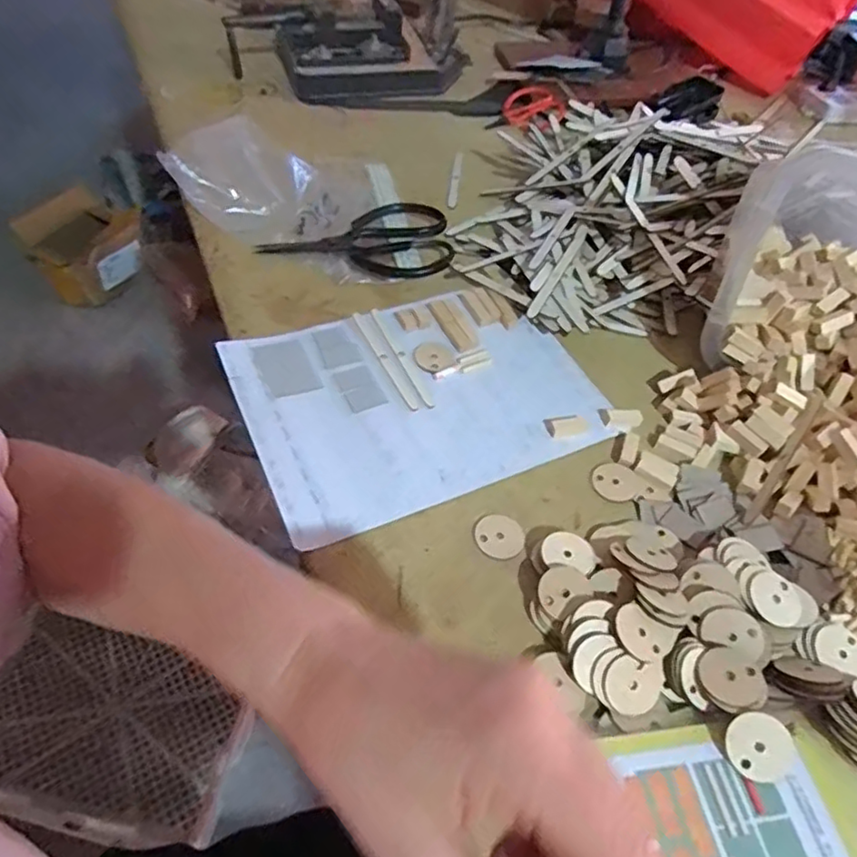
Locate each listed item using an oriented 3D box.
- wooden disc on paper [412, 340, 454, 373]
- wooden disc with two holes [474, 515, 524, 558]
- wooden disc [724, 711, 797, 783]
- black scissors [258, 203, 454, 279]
[{"bbox_3d":[0.003,-0.061,0.523,0.030,0.004,0.034,-25,56,-24],"label":"wooden disc on paper"},{"bbox_3d":[0.049,0.073,0.423,0.032,0.004,0.033,3,49,-3],"label":"wooden disc with two holes"},{"bbox_3d":[0.178,0.170,0.332,0.033,0.004,0.033,-1,72,4],"label":"wooden disc"},{"bbox_3d":[-0.072,-0.189,0.612,0.183,0.017,0.099,-1,51,-7],"label":"black scissors"}]

